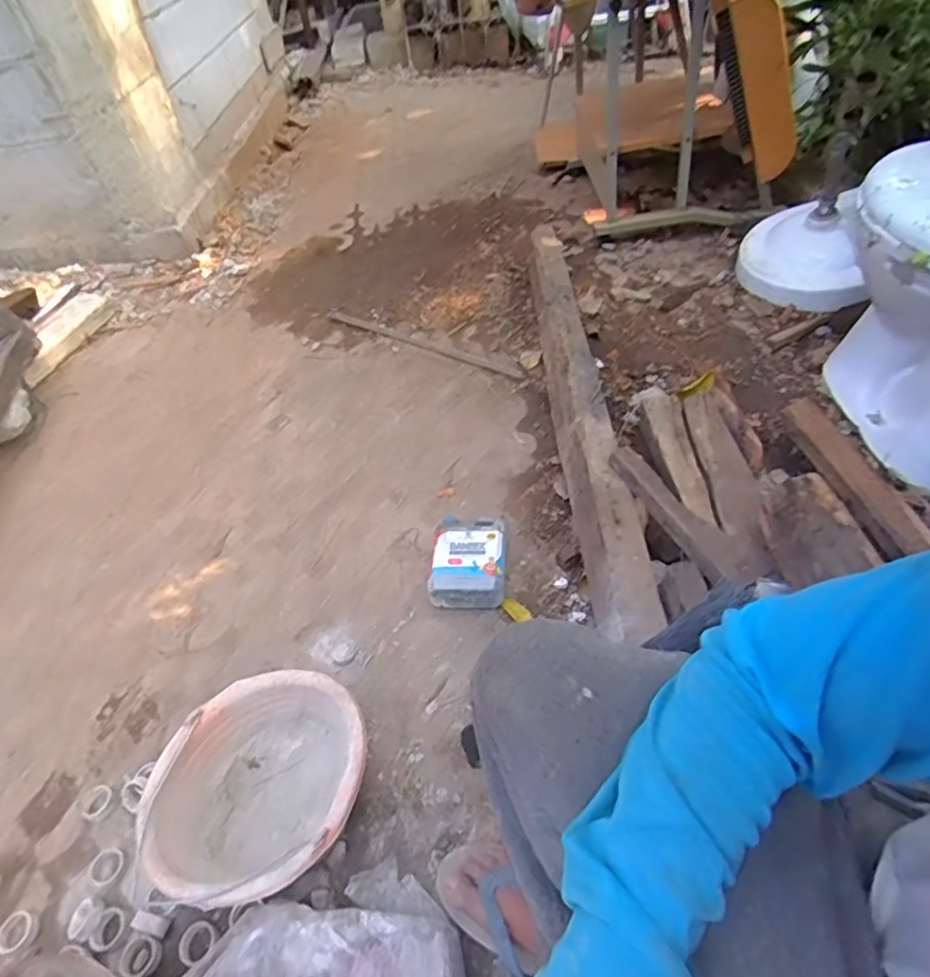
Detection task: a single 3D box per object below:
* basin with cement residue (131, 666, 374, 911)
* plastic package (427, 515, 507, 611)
[{"bbox_3d":[-0.244,0.379,0.748,0.241,0.133,0.250,-3,47,3],"label":"basin with cement residue"},{"bbox_3d":[0.006,0.123,1.033,0.129,0.057,0.162,-2,47,7],"label":"plastic package"}]

